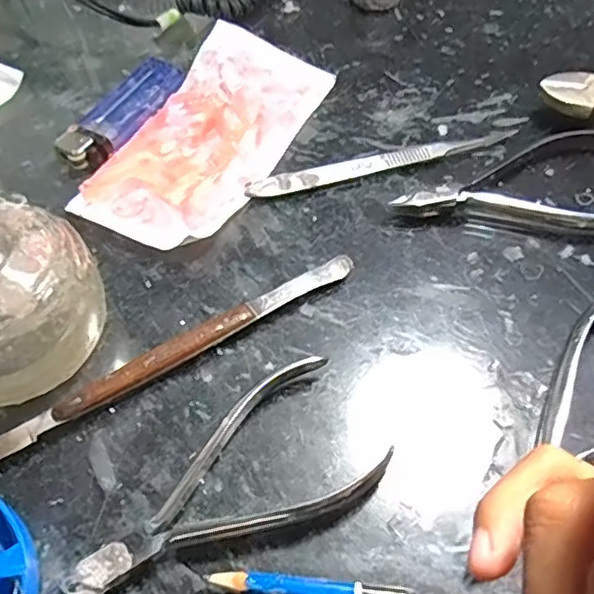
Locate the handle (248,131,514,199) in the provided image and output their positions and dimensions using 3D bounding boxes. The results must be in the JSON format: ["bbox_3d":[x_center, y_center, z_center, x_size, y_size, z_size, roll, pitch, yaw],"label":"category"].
[{"bbox_3d":[0.043,-0.066,0.303,0.136,0.008,0.011,-13,58,-8],"label":"handle"}]

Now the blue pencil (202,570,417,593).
[{"bbox_3d":[0.005,0.095,0.197,0.065,0.010,0.007,4,57,3],"label":"blue pencil"}]

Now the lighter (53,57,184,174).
[{"bbox_3d":[-0.091,-0.096,0.321,0.026,0.013,0.080,23,60,15],"label":"lighter"}]

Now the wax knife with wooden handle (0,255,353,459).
[{"bbox_3d":[-0.047,0.023,0.244,0.163,0.012,0.012,-29,61,-17],"label":"wax knife with wooden handle"}]

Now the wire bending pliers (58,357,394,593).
[{"bbox_3d":[-0.031,0.063,0.216,0.121,0.012,0.054,-20,59,-12],"label":"wire bending pliers"}]

